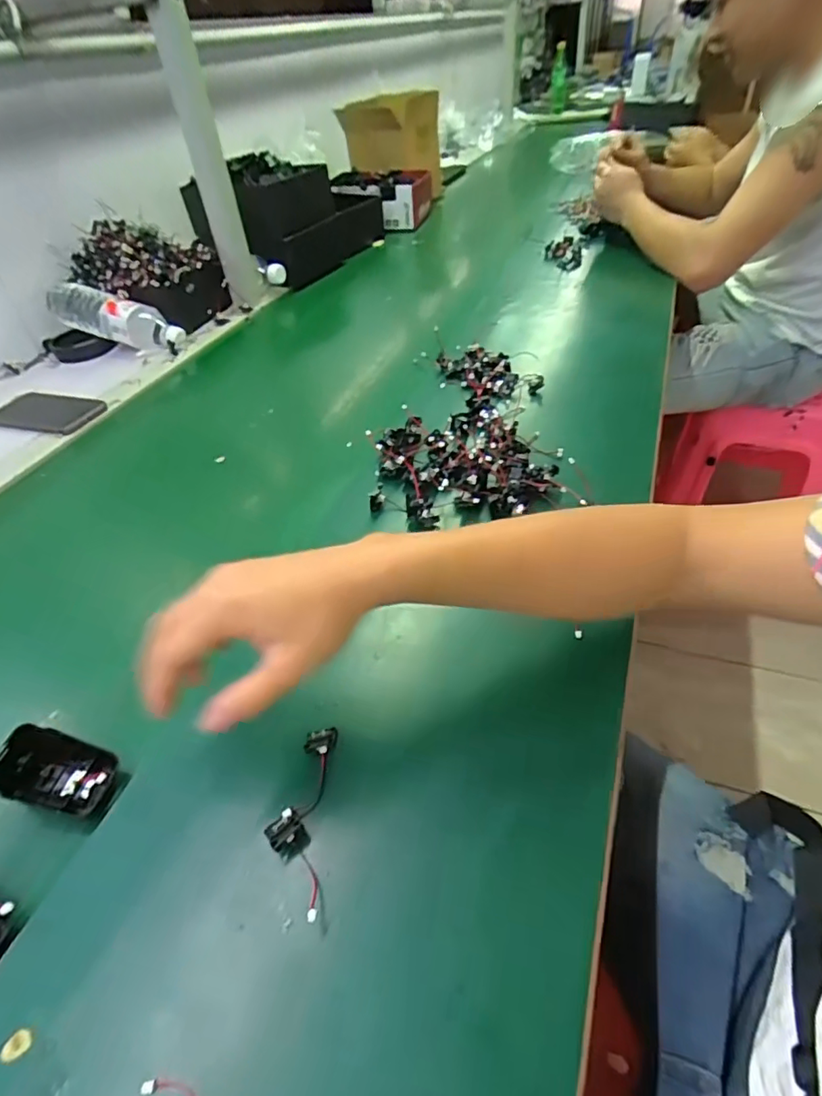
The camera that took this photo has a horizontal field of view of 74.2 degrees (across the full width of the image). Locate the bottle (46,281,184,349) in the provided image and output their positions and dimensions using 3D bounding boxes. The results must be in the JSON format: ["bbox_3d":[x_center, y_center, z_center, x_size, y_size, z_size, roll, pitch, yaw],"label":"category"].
[{"bbox_3d":[-0.483,-0.376,0.891,0.235,0.060,0.055,19,47,5],"label":"bottle"}]

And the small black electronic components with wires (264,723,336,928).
[{"bbox_3d":[-0.070,0.163,0.337,0.034,0.021,0.104,-2,44,5],"label":"small black electronic components with wires"}]

